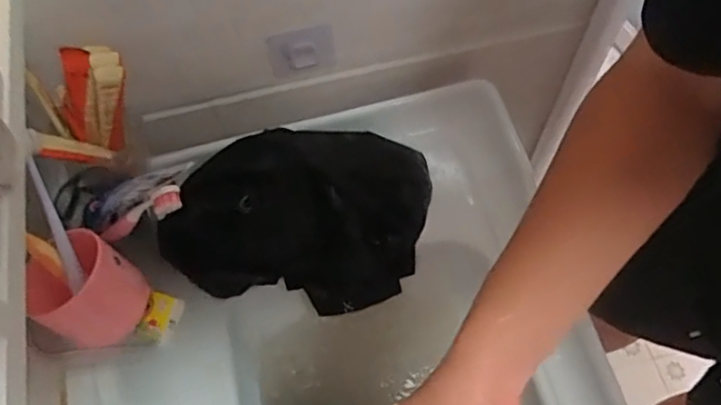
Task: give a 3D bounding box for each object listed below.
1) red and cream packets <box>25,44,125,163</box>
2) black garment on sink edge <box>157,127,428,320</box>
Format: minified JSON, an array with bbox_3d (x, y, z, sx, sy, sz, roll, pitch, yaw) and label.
[{"bbox_3d":[-0.252,-0.080,0.543,0.058,0.086,0.101,22,68,12],"label":"red and cream packets"},{"bbox_3d":[-0.055,0.016,0.645,0.248,0.120,0.184,3,65,4],"label":"black garment on sink edge"}]

